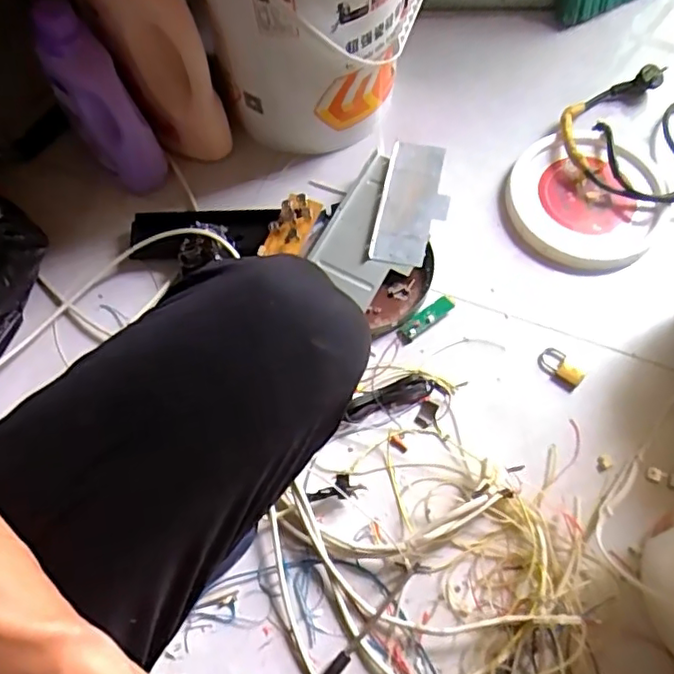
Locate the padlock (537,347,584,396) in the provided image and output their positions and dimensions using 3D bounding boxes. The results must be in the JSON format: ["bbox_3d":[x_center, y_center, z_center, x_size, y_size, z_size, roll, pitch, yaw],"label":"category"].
[{"bbox_3d":[0.290,0.041,0.787,0.036,0.011,0.062,-35,69,-13],"label":"padlock"}]

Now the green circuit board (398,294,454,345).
[{"bbox_3d":[0.122,-0.023,0.815,0.093,0.007,0.025,-35,69,-13],"label":"green circuit board"}]

